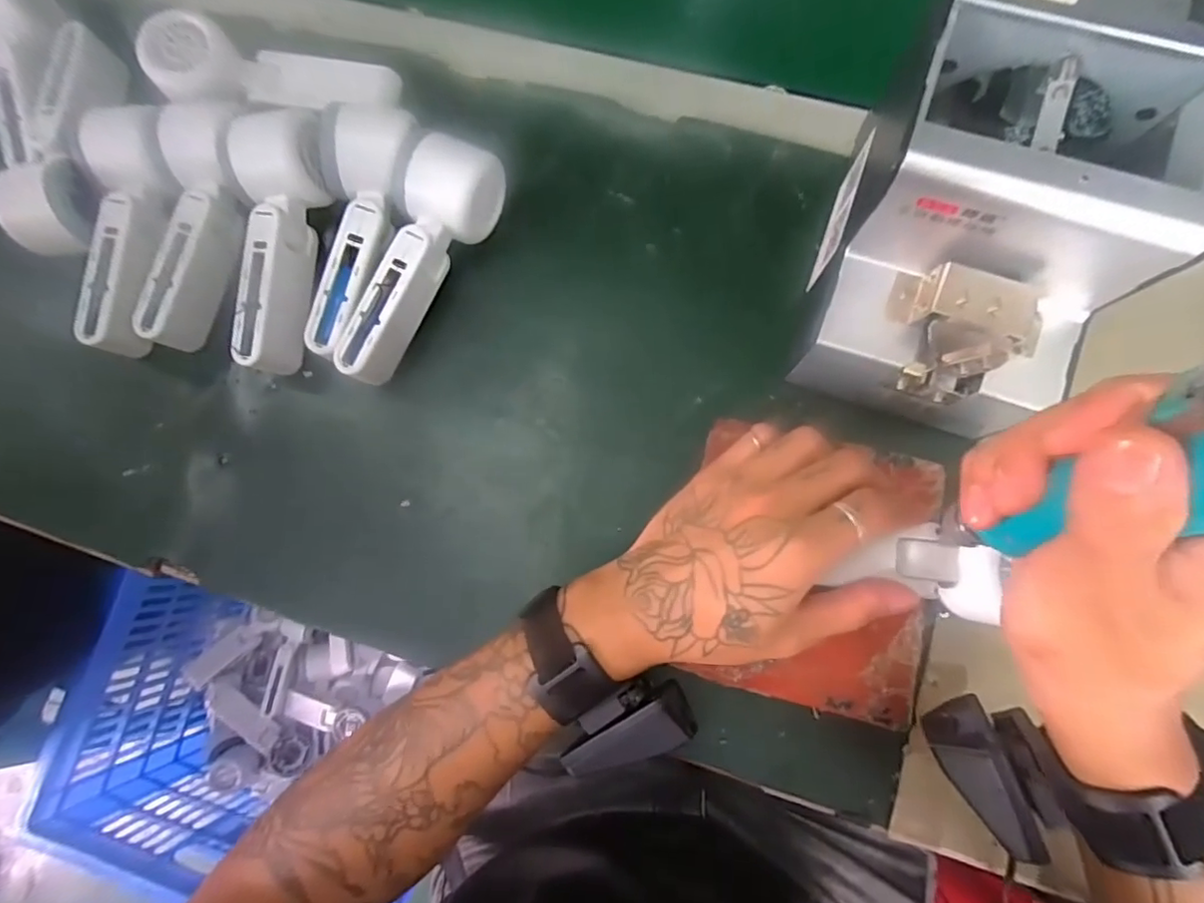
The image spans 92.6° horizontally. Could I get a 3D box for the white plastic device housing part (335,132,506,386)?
[{"bbox_3d":[-0.117,-0.120,0.377,0.051,0.058,0.165,22,83,7],"label":"white plastic device housing part"}]

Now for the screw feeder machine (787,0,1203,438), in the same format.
[{"bbox_3d":[0.193,-0.114,0.302,0.118,0.144,0.173,20,83,7],"label":"screw feeder machine"}]

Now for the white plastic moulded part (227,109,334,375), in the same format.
[{"bbox_3d":[-0.207,-0.132,0.374,0.047,0.056,0.154,2,81,5],"label":"white plastic moulded part"}]

